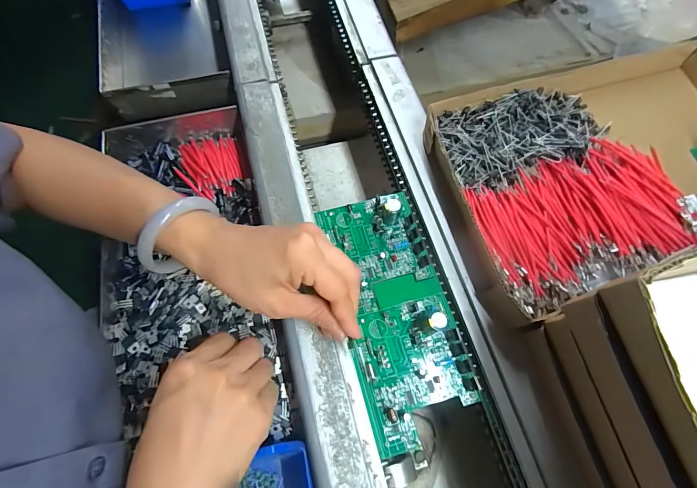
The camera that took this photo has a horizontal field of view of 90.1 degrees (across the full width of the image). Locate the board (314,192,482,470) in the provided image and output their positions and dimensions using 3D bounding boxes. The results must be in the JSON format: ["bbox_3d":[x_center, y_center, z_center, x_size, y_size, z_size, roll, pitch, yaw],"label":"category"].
[{"bbox_3d":[0.042,0.055,0.301,0.095,0.029,0.217,-9,68,-4],"label":"board"}]

